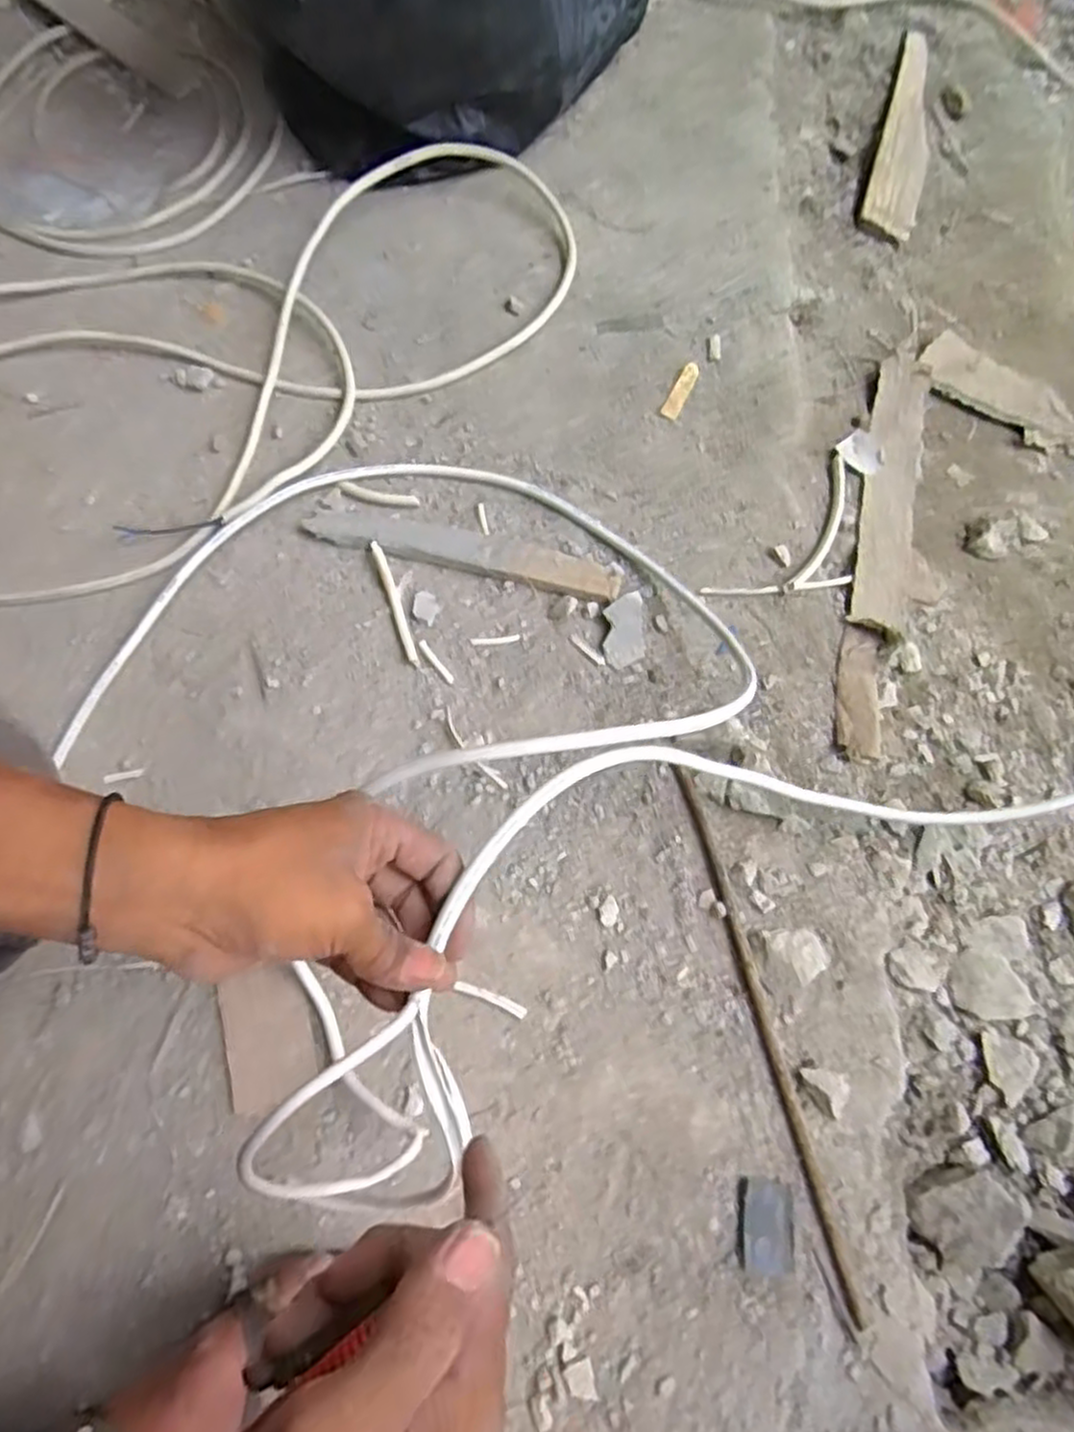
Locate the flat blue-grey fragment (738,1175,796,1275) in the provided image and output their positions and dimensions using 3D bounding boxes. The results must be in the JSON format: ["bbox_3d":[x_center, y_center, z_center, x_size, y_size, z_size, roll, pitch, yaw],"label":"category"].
[{"bbox_3d":[0.142,0.315,0.470,0.034,0.024,0.049,3,70,1],"label":"flat blue-grey fragment"}]

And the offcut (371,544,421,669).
[{"bbox_3d":[-0.114,-0.091,0.615,0.010,0.007,0.112,-19,71,-7],"label":"offcut"}]

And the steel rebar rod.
[{"bbox_3d":[0.150,0.200,0.509,0.010,0.008,0.351,-13,70,-5],"label":"steel rebar rod"}]

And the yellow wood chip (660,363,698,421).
[{"bbox_3d":[0.129,-0.290,0.682,0.017,0.004,0.062,25,72,9],"label":"yellow wood chip"}]

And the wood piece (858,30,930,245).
[{"bbox_3d":[0.402,-0.633,0.824,0.057,0.012,0.308,18,71,6],"label":"wood piece"}]

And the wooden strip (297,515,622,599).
[{"bbox_3d":[-0.062,-0.138,0.628,0.260,0.014,0.037,14,70,5],"label":"wooden strip"}]

